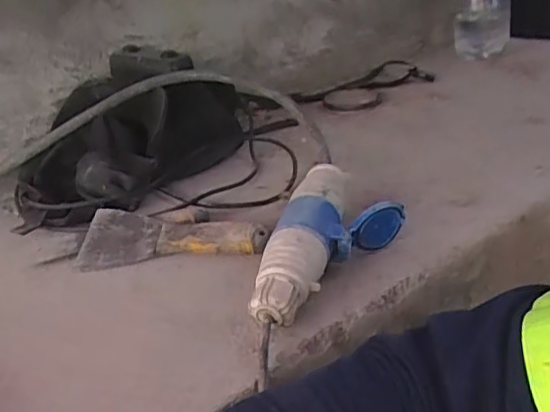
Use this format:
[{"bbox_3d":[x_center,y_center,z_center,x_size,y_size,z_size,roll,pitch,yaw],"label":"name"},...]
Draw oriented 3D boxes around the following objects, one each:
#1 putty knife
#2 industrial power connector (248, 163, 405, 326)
[{"bbox_3d":[-0.093,0.026,0.534,0.173,0.024,0.058,-3,26,9],"label":"putty knife"},{"bbox_3d":[0.044,0.025,0.462,0.086,0.044,0.184,5,29,25],"label":"industrial power connector"}]

